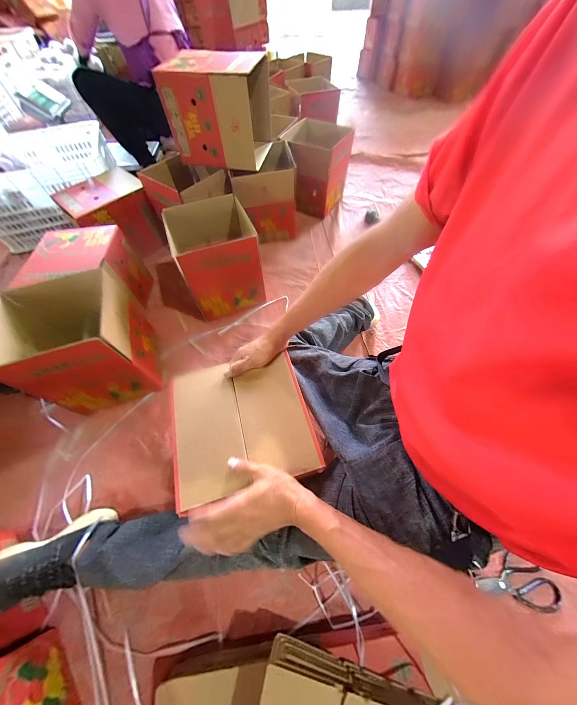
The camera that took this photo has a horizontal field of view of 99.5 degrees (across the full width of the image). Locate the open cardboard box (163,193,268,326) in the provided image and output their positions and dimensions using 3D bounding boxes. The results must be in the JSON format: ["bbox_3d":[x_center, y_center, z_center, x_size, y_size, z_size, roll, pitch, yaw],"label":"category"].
[{"bbox_3d":[-0.249,-0.329,0.913,0.272,0.315,0.303,-16,61,-9],"label":"open cardboard box"}]

